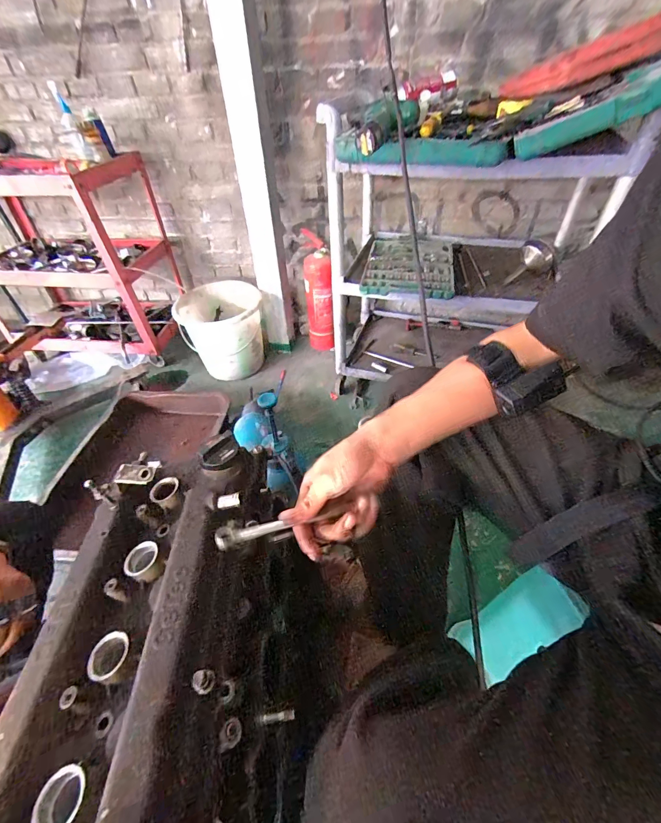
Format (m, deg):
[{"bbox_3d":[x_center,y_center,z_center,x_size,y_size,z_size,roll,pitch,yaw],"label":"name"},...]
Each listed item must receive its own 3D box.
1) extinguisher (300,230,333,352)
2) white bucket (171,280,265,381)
[{"bbox_3d":[-0.050,-0.488,1.579,0.112,0.468,0.125,-8,44,-6],"label":"extinguisher"},{"bbox_3d":[-0.444,-0.343,1.534,0.323,0.300,0.315,-8,44,-7],"label":"white bucket"}]

